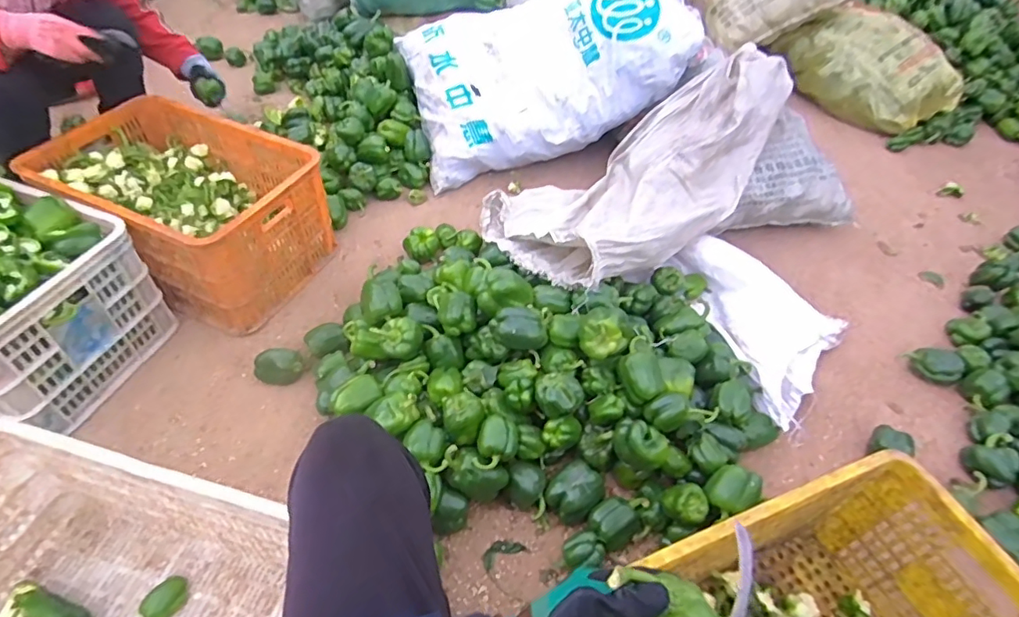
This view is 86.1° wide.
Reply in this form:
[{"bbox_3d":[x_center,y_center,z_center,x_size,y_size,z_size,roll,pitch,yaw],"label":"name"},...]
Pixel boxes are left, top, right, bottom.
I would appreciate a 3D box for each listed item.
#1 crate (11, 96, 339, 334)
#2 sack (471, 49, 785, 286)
[{"bbox_3d":[-0.712,-0.221,1.227,0.508,0.262,0.357,21,50,15],"label":"crate"},{"bbox_3d":[0.326,-0.337,1.316,0.829,0.252,0.385,-38,59,-15],"label":"sack"}]

